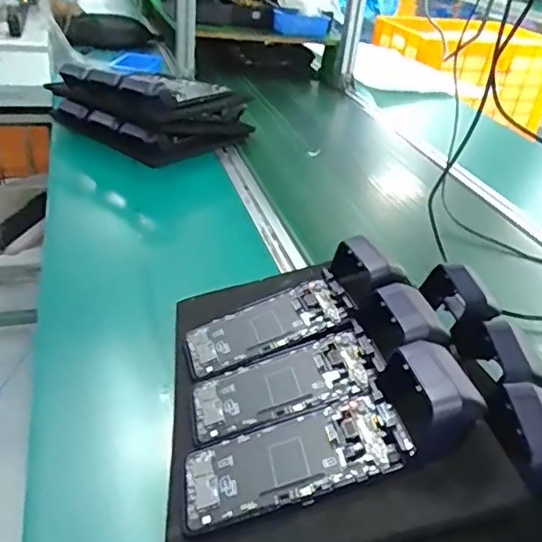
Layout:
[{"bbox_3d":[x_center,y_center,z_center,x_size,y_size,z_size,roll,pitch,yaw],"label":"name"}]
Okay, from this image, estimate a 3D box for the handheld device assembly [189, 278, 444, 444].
[{"bbox_3d":[0.036,0.082,0.502,0.227,0.035,0.085,-27,36,4],"label":"handheld device assembly"}]

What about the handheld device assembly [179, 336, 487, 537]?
[{"bbox_3d":[0.039,0.123,0.429,0.224,0.044,0.089,-25,34,6],"label":"handheld device assembly"}]

